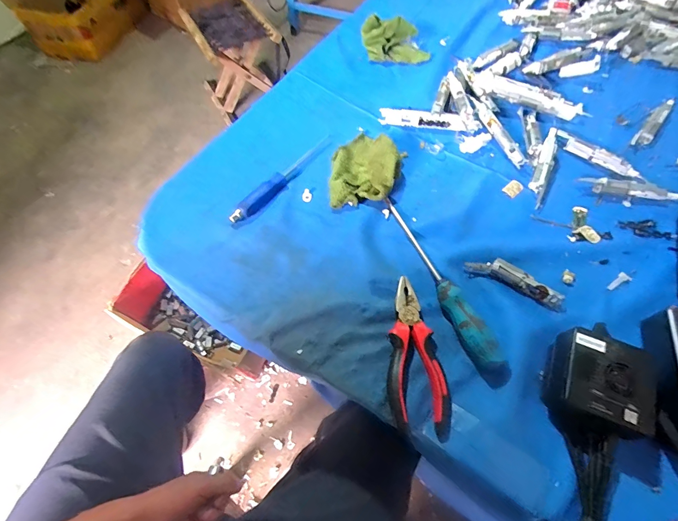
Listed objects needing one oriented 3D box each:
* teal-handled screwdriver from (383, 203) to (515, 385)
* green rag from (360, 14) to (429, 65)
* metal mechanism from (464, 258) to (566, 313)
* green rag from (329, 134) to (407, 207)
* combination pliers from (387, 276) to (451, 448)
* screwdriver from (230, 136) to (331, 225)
[{"bbox_3d":[0.108,0.022,0.411,0.029,0.025,0.246,-23,63,-10],"label":"teal-handled screwdriver"},{"bbox_3d":[0.094,-0.365,0.606,0.117,0.043,0.058,10,62,7],"label":"green rag"},{"bbox_3d":[0.200,0.021,0.417,0.108,0.013,0.030,23,65,14],"label":"metal mechanism"},{"bbox_3d":[0.039,-0.132,0.488,0.100,0.036,0.128,1,62,2],"label":"green rag"},{"bbox_3d":[0.074,0.096,0.376,0.055,0.015,0.157,-6,62,-1],"label":"combination pliers"},{"bbox_3d":[-0.073,-0.112,0.489,0.021,0.014,0.183,37,69,19],"label":"screwdriver"}]

